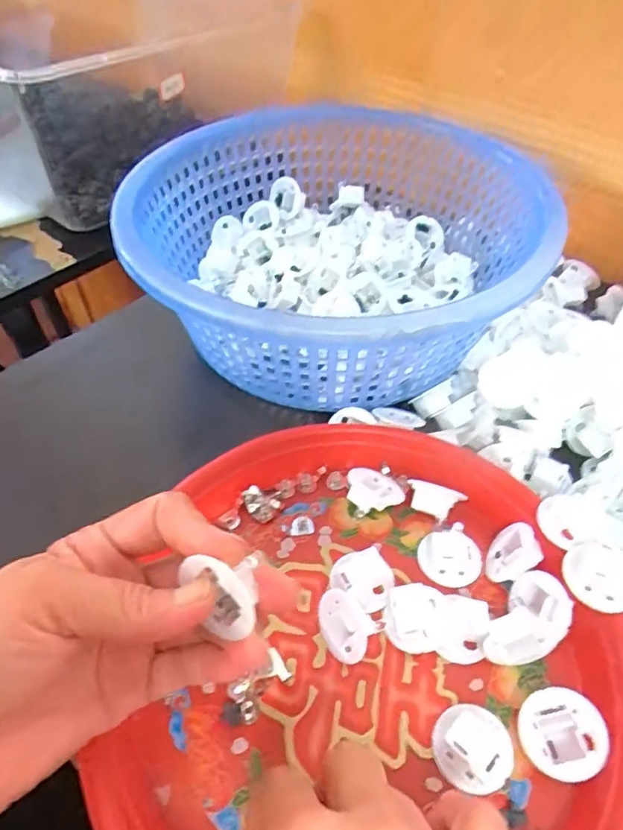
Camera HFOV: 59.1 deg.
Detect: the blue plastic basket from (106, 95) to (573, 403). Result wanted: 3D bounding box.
[{"bbox_3d":[0.020,-0.119,0.391,0.252,0.092,0.253,-1,49,1],"label":"blue plastic basket"}]

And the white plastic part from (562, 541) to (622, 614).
[{"bbox_3d":[0.136,0.076,0.259,0.029,0.009,0.033,-27,54,4],"label":"white plastic part"}]

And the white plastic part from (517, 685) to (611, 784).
[{"bbox_3d":[0.106,0.135,0.233,0.033,0.012,0.033,-32,45,7],"label":"white plastic part"}]

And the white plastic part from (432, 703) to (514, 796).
[{"bbox_3d":[0.070,0.140,0.233,0.033,0.014,0.031,-1,49,1],"label":"white plastic part"}]

